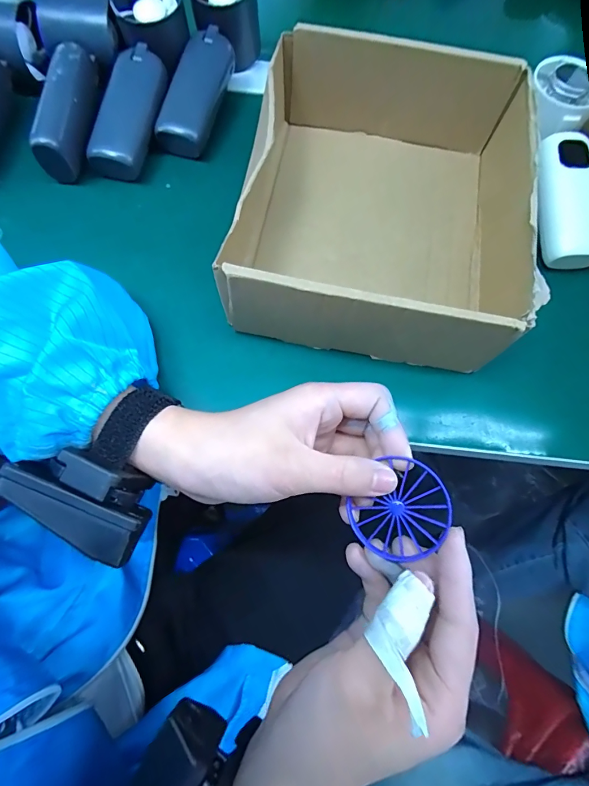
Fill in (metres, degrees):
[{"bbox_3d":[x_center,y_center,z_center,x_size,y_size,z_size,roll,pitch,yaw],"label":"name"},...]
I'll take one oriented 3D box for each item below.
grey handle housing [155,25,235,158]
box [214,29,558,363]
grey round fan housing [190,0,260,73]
[{"bbox_3d":[-0.081,-0.242,0.317,0.037,0.030,0.100,18,72,3],"label":"grey handle housing"},{"bbox_3d":[0.054,-0.136,0.274,0.172,0.078,0.211,10,72,1],"label":"box"},{"bbox_3d":[-0.059,-0.318,0.331,0.055,0.050,0.061,-10,73,-5],"label":"grey round fan housing"}]

